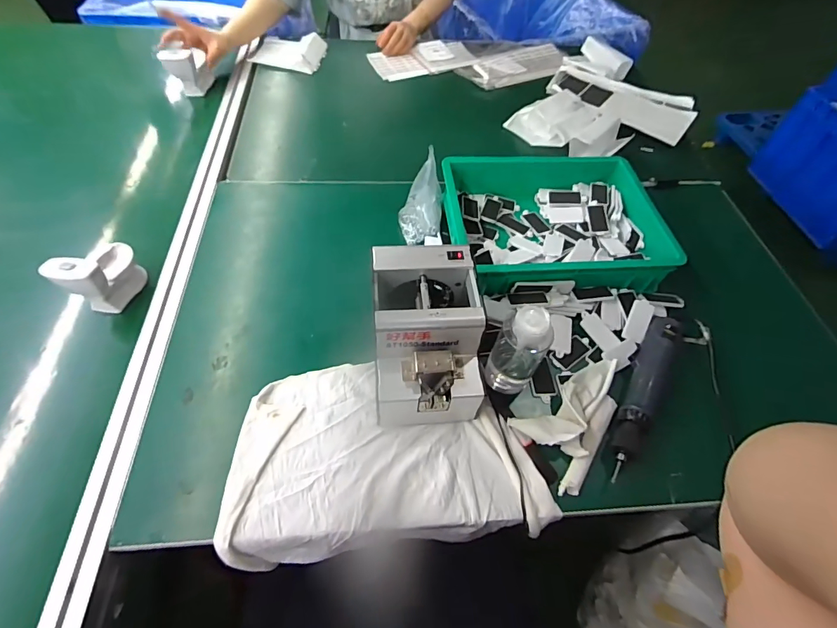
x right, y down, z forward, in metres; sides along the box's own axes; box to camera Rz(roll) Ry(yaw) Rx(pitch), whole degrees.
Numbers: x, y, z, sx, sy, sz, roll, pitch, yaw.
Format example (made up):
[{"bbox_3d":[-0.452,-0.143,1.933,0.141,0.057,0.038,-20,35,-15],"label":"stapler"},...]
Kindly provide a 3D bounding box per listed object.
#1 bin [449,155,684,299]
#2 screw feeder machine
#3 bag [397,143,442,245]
[{"bbox_3d":[0.214,-0.162,0.703,0.329,0.071,0.282,-2,55,-5],"label":"bin"},{"bbox_3d":[0.008,0.029,0.526,0.119,0.144,0.172,-2,55,-6],"label":"screw feeder machine"},{"bbox_3d":[0.009,-0.198,0.721,0.070,0.039,0.157,10,91,3],"label":"bag"}]

